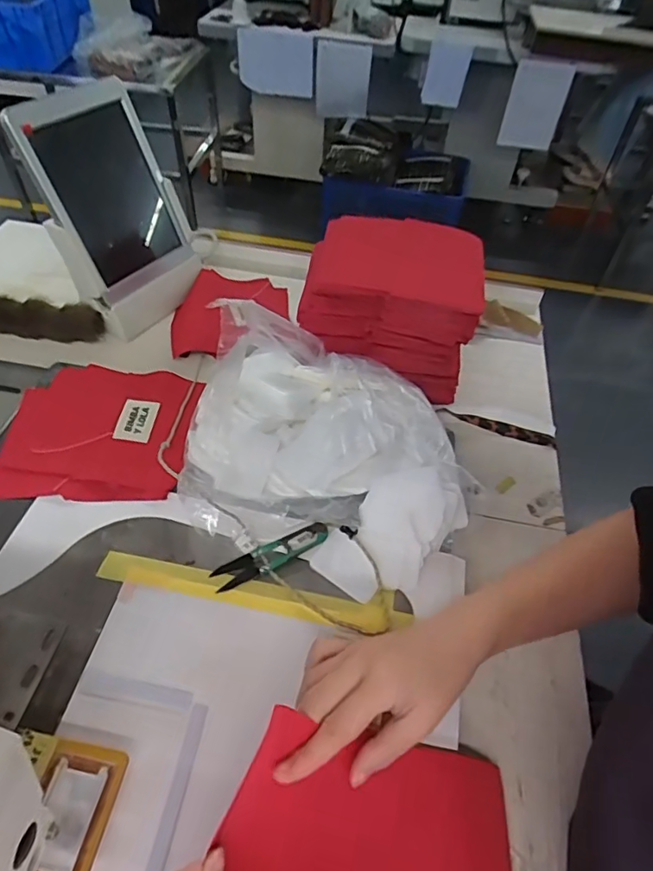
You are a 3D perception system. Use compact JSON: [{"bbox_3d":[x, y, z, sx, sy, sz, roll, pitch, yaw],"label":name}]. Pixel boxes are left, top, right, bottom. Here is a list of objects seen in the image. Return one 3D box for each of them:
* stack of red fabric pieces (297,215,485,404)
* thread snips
[{"bbox_3d":[0.073,-0.154,0.607,0.181,0.114,0.151,11,50,5],"label":"stack of red fabric pieces"},{"bbox_3d":[-0.047,0.101,0.462,0.102,0.012,0.023,-23,55,-22],"label":"thread snips"}]

